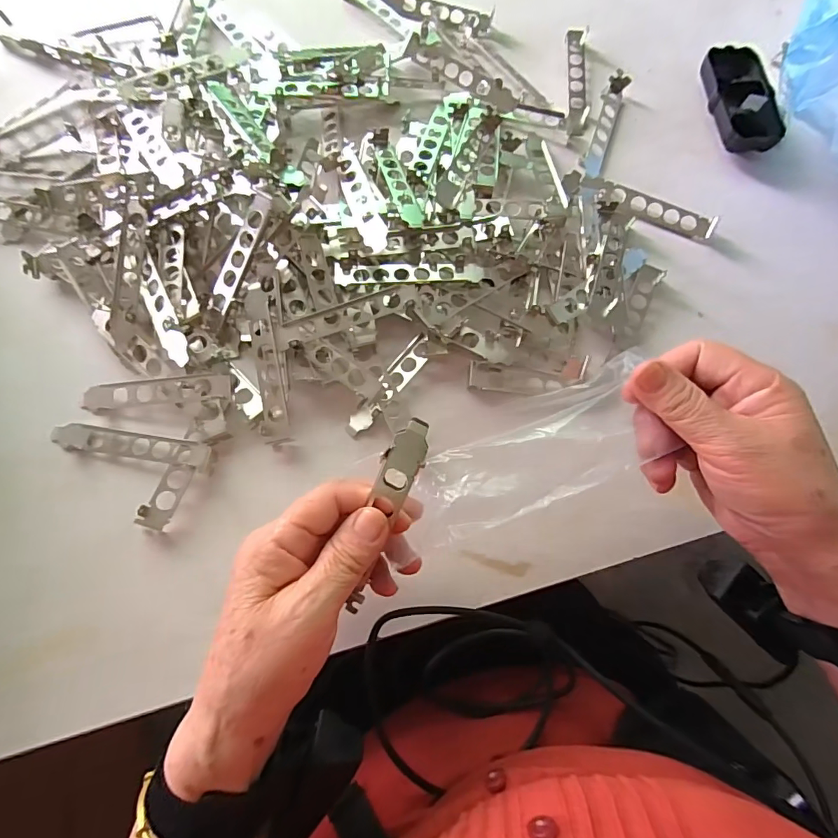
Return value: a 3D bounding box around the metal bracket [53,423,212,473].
[{"bbox_3d":[-0.207,0.019,0.333,0.114,0.007,0.020,9,75,0],"label":"metal bracket"}]

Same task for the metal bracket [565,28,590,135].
[{"bbox_3d":[0.152,-0.324,0.443,0.022,0.012,0.117,4,75,-1],"label":"metal bracket"}]

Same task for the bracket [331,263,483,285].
[{"bbox_3d":[-0.006,-0.113,0.358,0.115,0.008,0.020,-4,75,-3],"label":"bracket"}]

